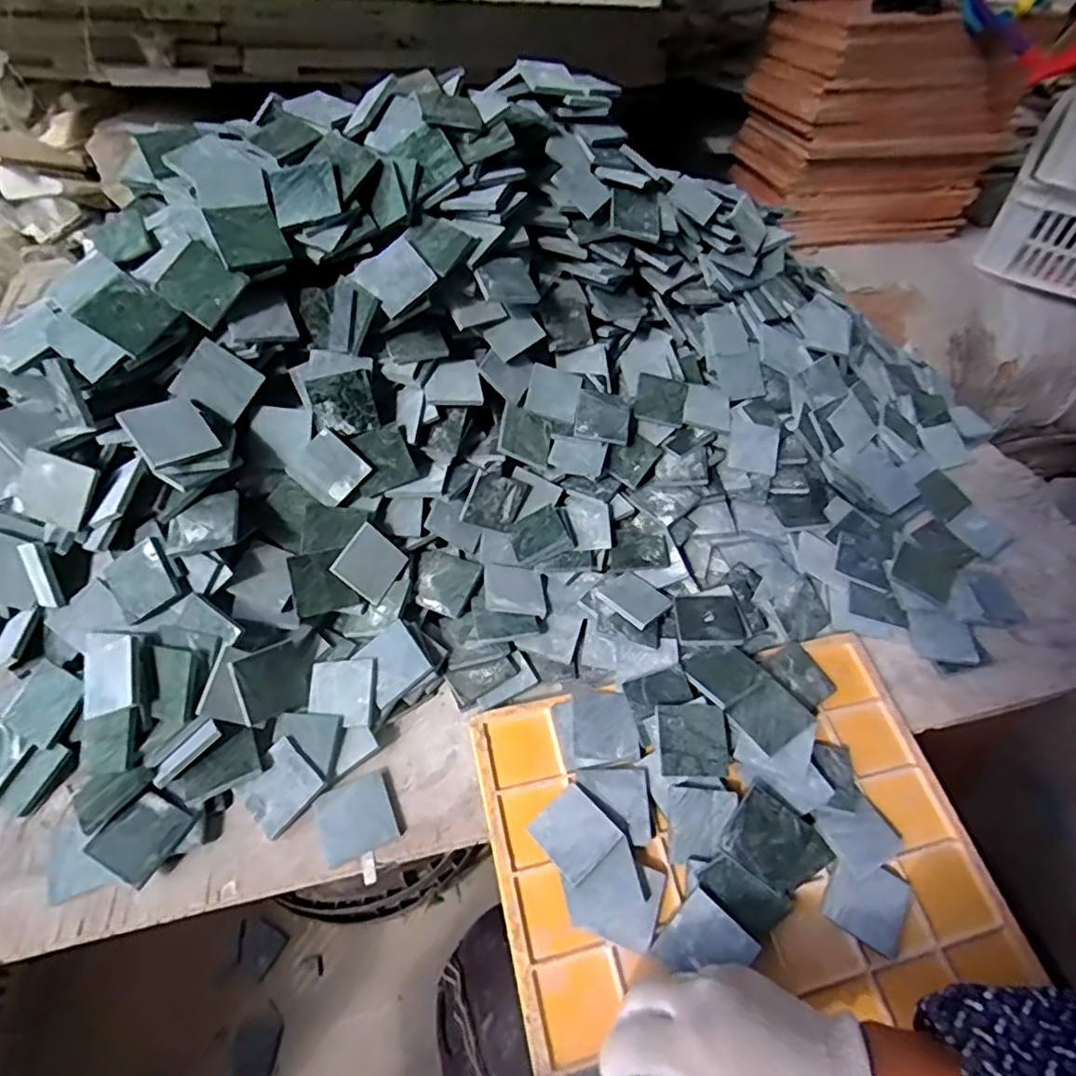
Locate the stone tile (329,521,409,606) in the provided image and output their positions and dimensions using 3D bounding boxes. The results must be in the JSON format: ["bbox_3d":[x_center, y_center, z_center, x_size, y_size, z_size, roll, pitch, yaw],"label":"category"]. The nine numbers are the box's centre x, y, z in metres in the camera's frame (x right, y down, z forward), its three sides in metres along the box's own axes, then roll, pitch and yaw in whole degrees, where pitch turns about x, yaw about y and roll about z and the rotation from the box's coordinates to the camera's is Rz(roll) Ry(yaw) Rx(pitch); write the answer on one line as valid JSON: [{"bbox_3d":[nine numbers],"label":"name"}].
[{"bbox_3d":[-0.137,0.021,0.511,0.005,0.050,0.049,3,52,55],"label":"stone tile"}]

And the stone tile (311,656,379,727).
[{"bbox_3d":[-0.147,0.115,0.468,0.050,0.004,0.050,-2,68,7],"label":"stone tile"}]

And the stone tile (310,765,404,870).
[{"bbox_3d":[-0.124,0.193,0.433,0.052,0.006,0.049,-20,54,-18],"label":"stone tile"}]

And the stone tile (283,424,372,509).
[{"bbox_3d":[-0.170,-0.056,0.506,0.049,0.049,0.005,-44,16,5],"label":"stone tile"}]

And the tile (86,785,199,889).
[{"bbox_3d":[-0.263,0.197,0.415,0.048,0.007,0.051,25,56,13],"label":"tile"}]

